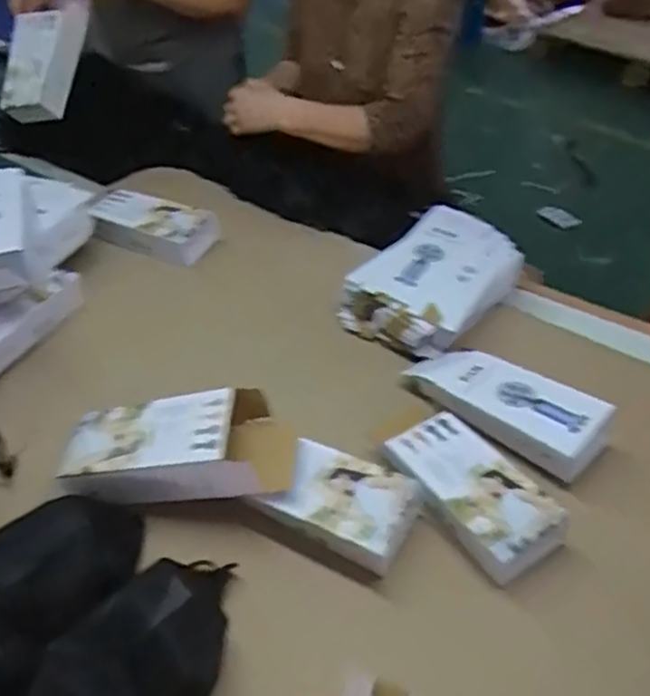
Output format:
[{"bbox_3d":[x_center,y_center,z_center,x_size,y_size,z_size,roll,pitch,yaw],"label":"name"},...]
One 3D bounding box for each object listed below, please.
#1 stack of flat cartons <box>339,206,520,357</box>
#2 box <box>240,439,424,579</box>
[{"bbox_3d":[0.167,-0.098,1.054,0.177,0.077,0.269,31,49,25],"label":"stack of flat cartons"},{"bbox_3d":[0.016,0.171,0.766,0.157,0.056,0.098,20,46,16],"label":"box"}]

